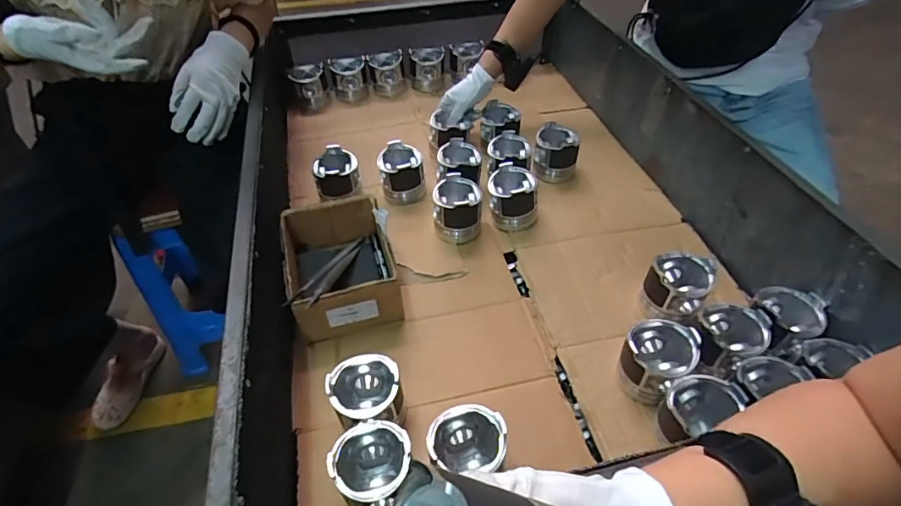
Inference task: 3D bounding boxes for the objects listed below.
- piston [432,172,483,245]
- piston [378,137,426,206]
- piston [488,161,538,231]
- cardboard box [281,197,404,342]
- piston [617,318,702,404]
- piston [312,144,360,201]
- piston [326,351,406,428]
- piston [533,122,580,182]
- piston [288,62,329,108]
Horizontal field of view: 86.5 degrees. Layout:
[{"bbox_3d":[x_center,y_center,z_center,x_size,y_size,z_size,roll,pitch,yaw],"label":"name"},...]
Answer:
[{"bbox_3d":[0.012,-0.071,0.821,0.080,0.091,0.085,4,46,6],"label":"piston"},{"bbox_3d":[-0.090,-0.146,0.883,0.080,0.084,0.078,-12,46,-9],"label":"piston"},{"bbox_3d":[0.109,-0.096,0.838,0.085,0.086,0.081,-2,45,0],"label":"piston"},{"bbox_3d":[-0.166,0.018,0.726,0.147,0.091,0.199,-14,47,-12],"label":"cardboard box"},{"bbox_3d":[0.261,0.140,0.616,0.079,0.091,0.081,-1,45,1],"label":"piston"},{"bbox_3d":[-0.207,-0.138,0.883,0.079,0.082,0.080,-9,46,-7],"label":"piston"},{"bbox_3d":[-0.101,0.176,0.585,0.080,0.082,0.080,-11,46,-8],"label":"piston"},{"bbox_3d":[0.204,-0.189,0.934,0.081,0.089,0.082,9,47,11],"label":"piston"},{"bbox_3d":[-0.330,-0.395,1.124,0.083,0.084,0.072,-16,47,-14],"label":"piston"}]

